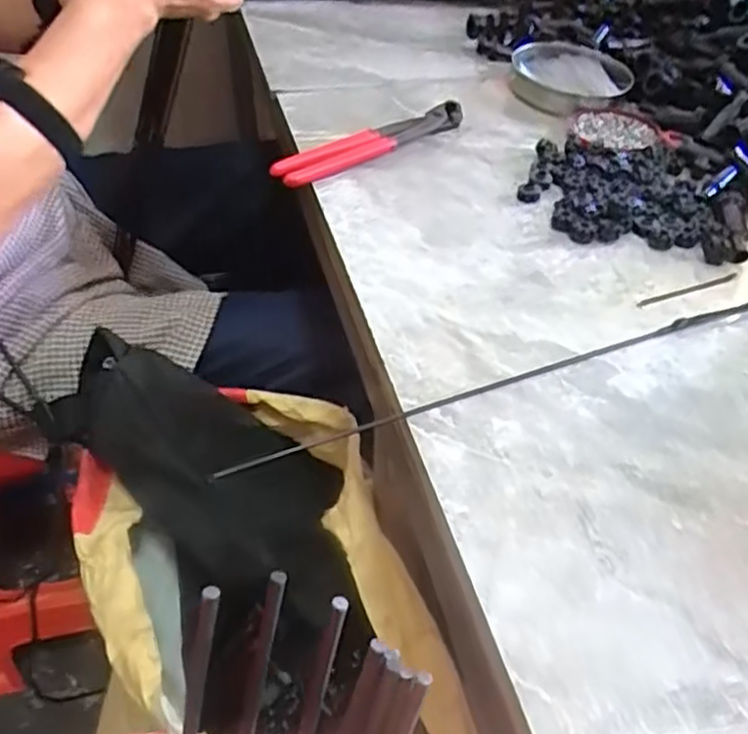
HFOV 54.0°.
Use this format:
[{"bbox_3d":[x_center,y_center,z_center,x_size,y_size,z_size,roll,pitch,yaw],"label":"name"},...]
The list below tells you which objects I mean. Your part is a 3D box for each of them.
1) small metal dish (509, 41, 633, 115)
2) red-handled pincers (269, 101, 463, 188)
[{"bbox_3d":[0.203,-0.303,0.762,0.115,0.023,0.119,6,43,5],"label":"small metal dish"},{"bbox_3d":[-0.001,-0.196,0.643,0.199,0.020,0.030,-27,50,-27],"label":"red-handled pincers"}]

